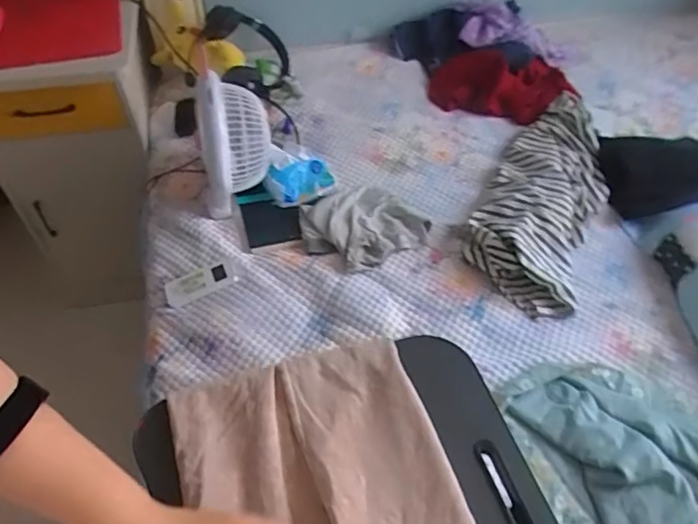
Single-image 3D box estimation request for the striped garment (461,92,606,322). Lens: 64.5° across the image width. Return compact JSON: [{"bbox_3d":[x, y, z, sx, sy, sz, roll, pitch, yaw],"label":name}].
[{"bbox_3d":[0.429,-0.152,1.198,0.230,0.107,0.571,21,53,15],"label":"striped garment"}]

